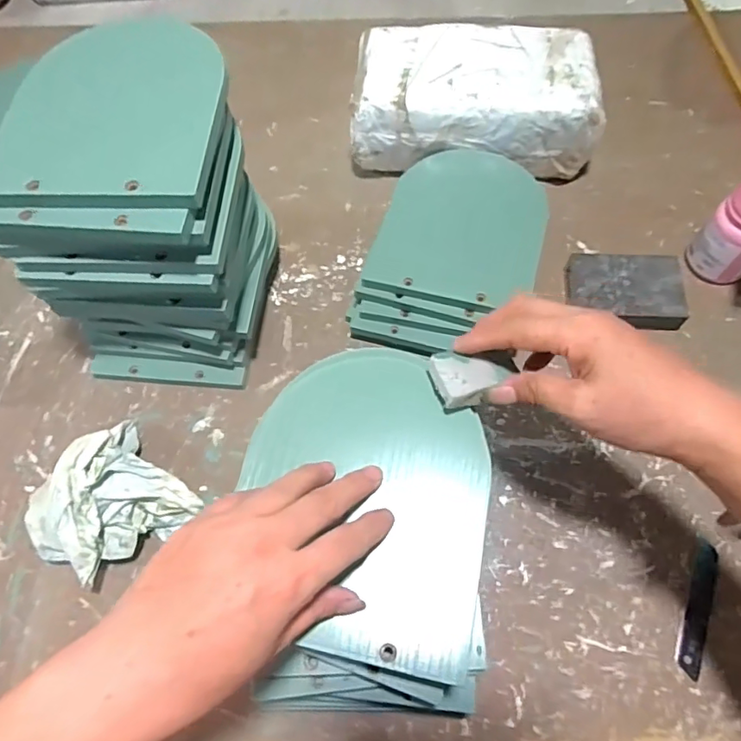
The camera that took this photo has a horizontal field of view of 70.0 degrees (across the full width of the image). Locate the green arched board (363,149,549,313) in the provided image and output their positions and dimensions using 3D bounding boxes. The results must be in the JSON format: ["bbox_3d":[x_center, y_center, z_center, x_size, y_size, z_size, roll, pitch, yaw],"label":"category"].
[{"bbox_3d":[0.086,-0.137,0.485,0.141,0.014,0.165,15,67,9],"label":"green arched board"}]

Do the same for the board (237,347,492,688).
[{"bbox_3d":[-0.004,0.071,0.320,0.145,0.012,0.178,10,67,7],"label":"board"}]

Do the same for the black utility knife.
[{"bbox_3d":[0.247,0.176,0.397,0.018,0.004,0.098,20,68,12],"label":"black utility knife"}]

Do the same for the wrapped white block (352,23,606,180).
[{"bbox_3d":[0.103,-0.274,0.563,0.248,0.114,0.119,2,66,4],"label":"wrapped white block"}]

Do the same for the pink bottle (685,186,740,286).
[{"bbox_3d":[0.336,-0.125,0.482,0.057,0.101,0.052,41,74,19],"label":"pink bottle"}]

